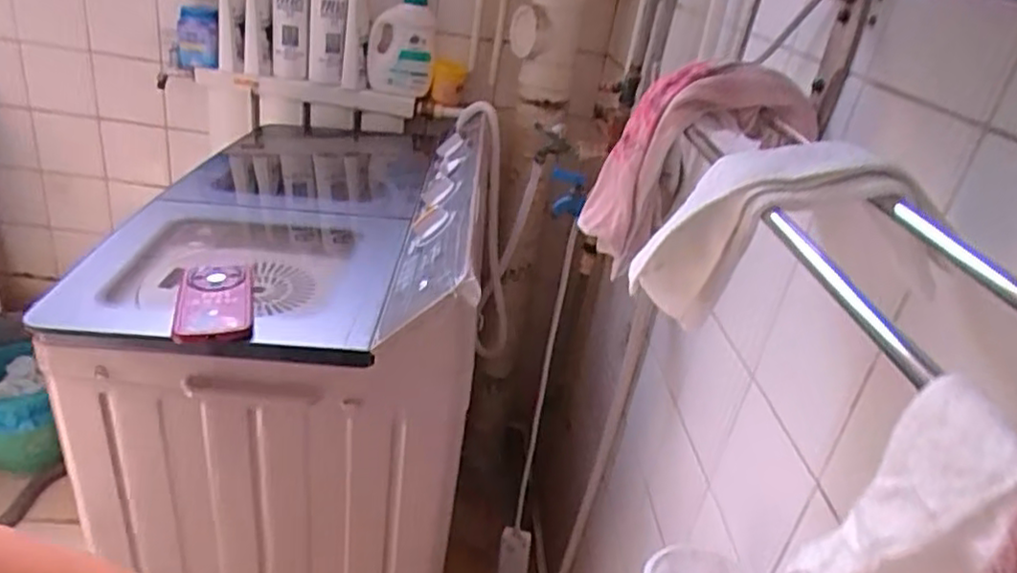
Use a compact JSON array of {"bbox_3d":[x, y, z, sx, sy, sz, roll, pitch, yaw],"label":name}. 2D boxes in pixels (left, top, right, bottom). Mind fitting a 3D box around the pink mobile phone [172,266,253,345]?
[{"bbox_3d":[-0.346,0.017,0.809,0.079,0.017,0.169,-4,30,-18],"label":"pink mobile phone"}]

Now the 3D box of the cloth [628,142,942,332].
[{"bbox_3d":[0.157,-0.040,0.433,0.167,0.073,0.064,-31,16,22],"label":"cloth"}]

